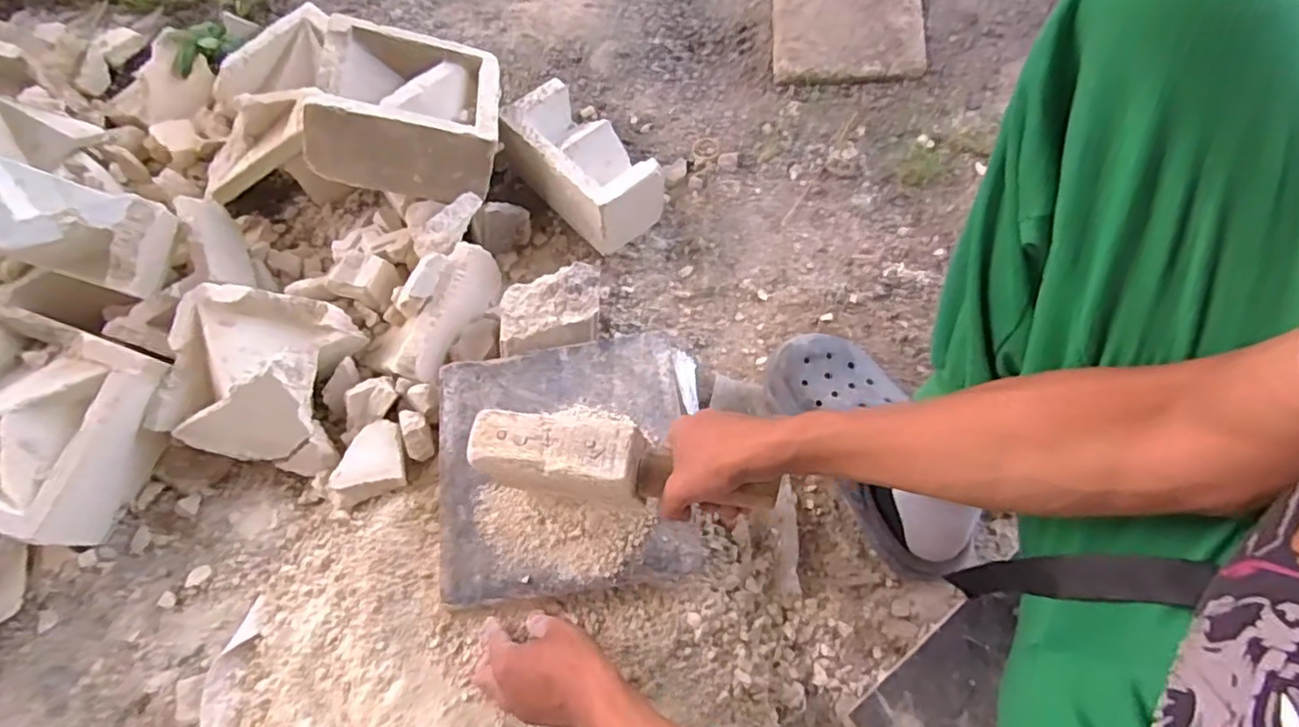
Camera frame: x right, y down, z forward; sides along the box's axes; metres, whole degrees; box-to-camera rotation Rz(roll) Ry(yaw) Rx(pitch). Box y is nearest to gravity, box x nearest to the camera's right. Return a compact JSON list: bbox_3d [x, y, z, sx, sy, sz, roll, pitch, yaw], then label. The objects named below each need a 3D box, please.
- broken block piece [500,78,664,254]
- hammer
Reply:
[{"bbox_3d":[-0.083,-0.248,0.818,0.105,0.098,0.207,-40,71,-15],"label":"broken block piece"},{"bbox_3d":[-0.024,0.084,0.518,0.243,0.049,0.060,10,66,4],"label":"hammer"}]

